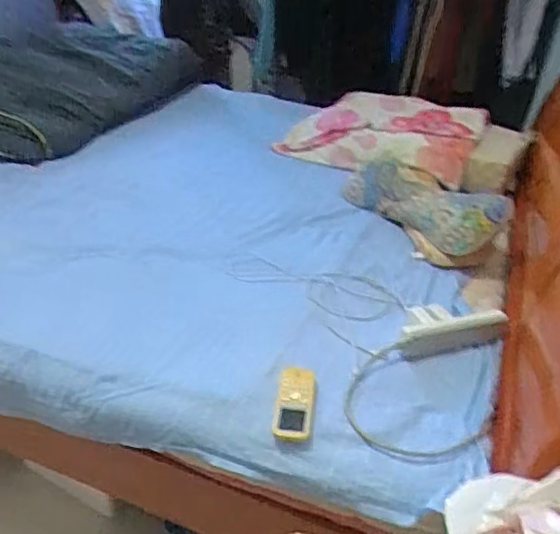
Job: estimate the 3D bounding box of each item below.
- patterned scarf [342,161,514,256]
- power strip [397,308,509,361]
[{"bbox_3d":[0.328,-0.157,1.404,0.122,0.146,0.442,-18,41,-31],"label":"patterned scarf"},{"bbox_3d":[0.303,0.121,1.053,0.207,0.055,0.036,-7,36,-17],"label":"power strip"}]

